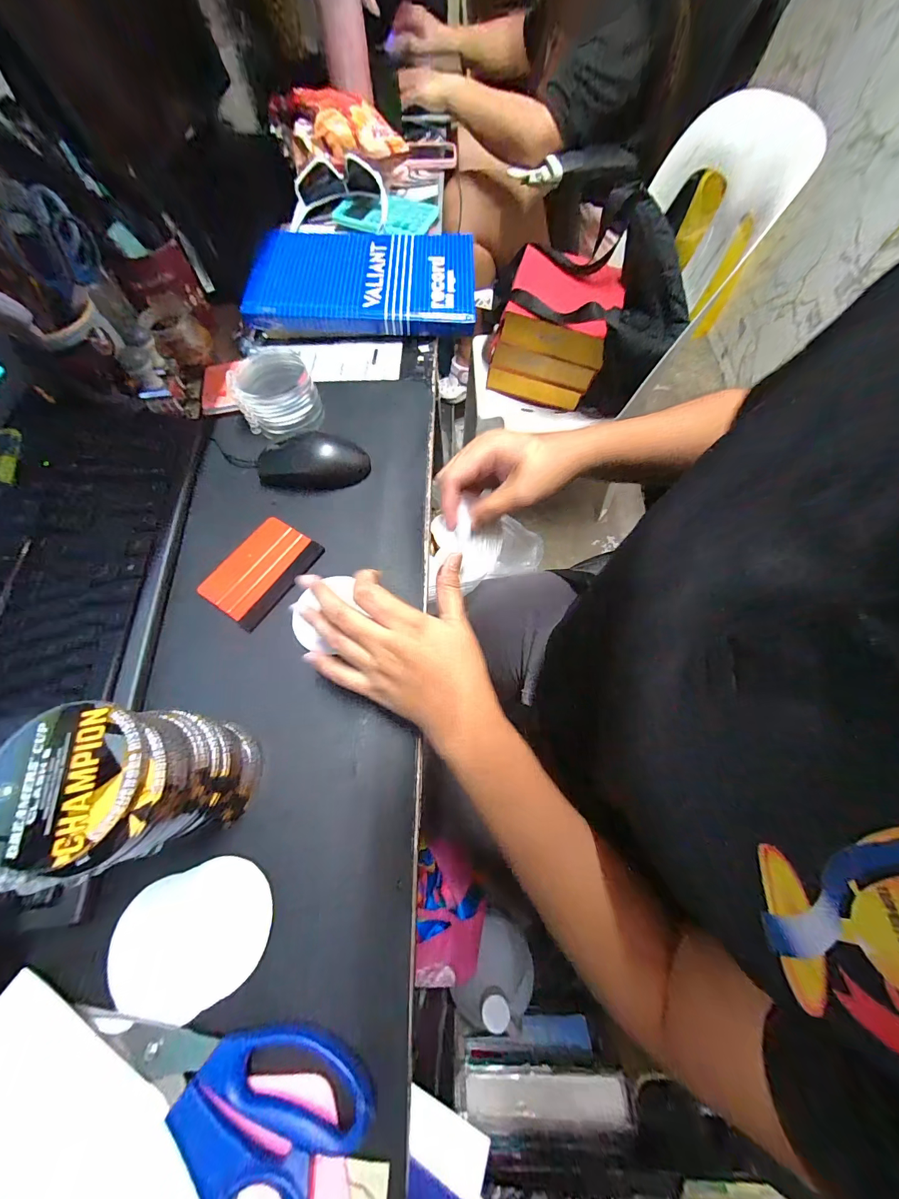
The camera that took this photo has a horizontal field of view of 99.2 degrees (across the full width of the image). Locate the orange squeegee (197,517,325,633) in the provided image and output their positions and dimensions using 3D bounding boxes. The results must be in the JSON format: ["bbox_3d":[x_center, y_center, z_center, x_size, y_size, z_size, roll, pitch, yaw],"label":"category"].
[{"bbox_3d":[-0.178,-0.028,0.360,0.070,0.012,0.098,31,68,13],"label":"orange squeegee"}]

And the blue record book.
[{"bbox_3d":[-0.109,-0.422,0.504,0.278,0.028,0.178,2,70,-2],"label":"blue record book"}]

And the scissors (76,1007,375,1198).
[{"bbox_3d":[-0.131,0.283,0.202,0.169,0.025,0.081,7,64,2],"label":"scissors"}]

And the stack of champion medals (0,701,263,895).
[{"bbox_3d":[-0.190,0.116,0.237,0.094,0.114,0.080,-9,65,-5],"label":"stack of champion medals"}]

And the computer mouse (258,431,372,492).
[{"bbox_3d":[-0.142,-0.144,0.398,0.112,0.032,0.057,-7,65,-4],"label":"computer mouse"}]

